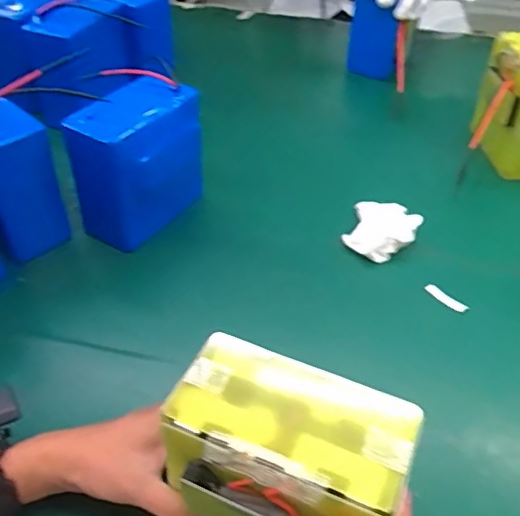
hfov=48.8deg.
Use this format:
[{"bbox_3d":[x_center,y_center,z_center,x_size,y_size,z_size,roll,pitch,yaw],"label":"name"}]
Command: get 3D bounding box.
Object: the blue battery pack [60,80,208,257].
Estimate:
[{"bbox_3d":[-0.136,-0.103,0.656,0.078,0.156,0.146,27,48,25],"label":"blue battery pack"}]

